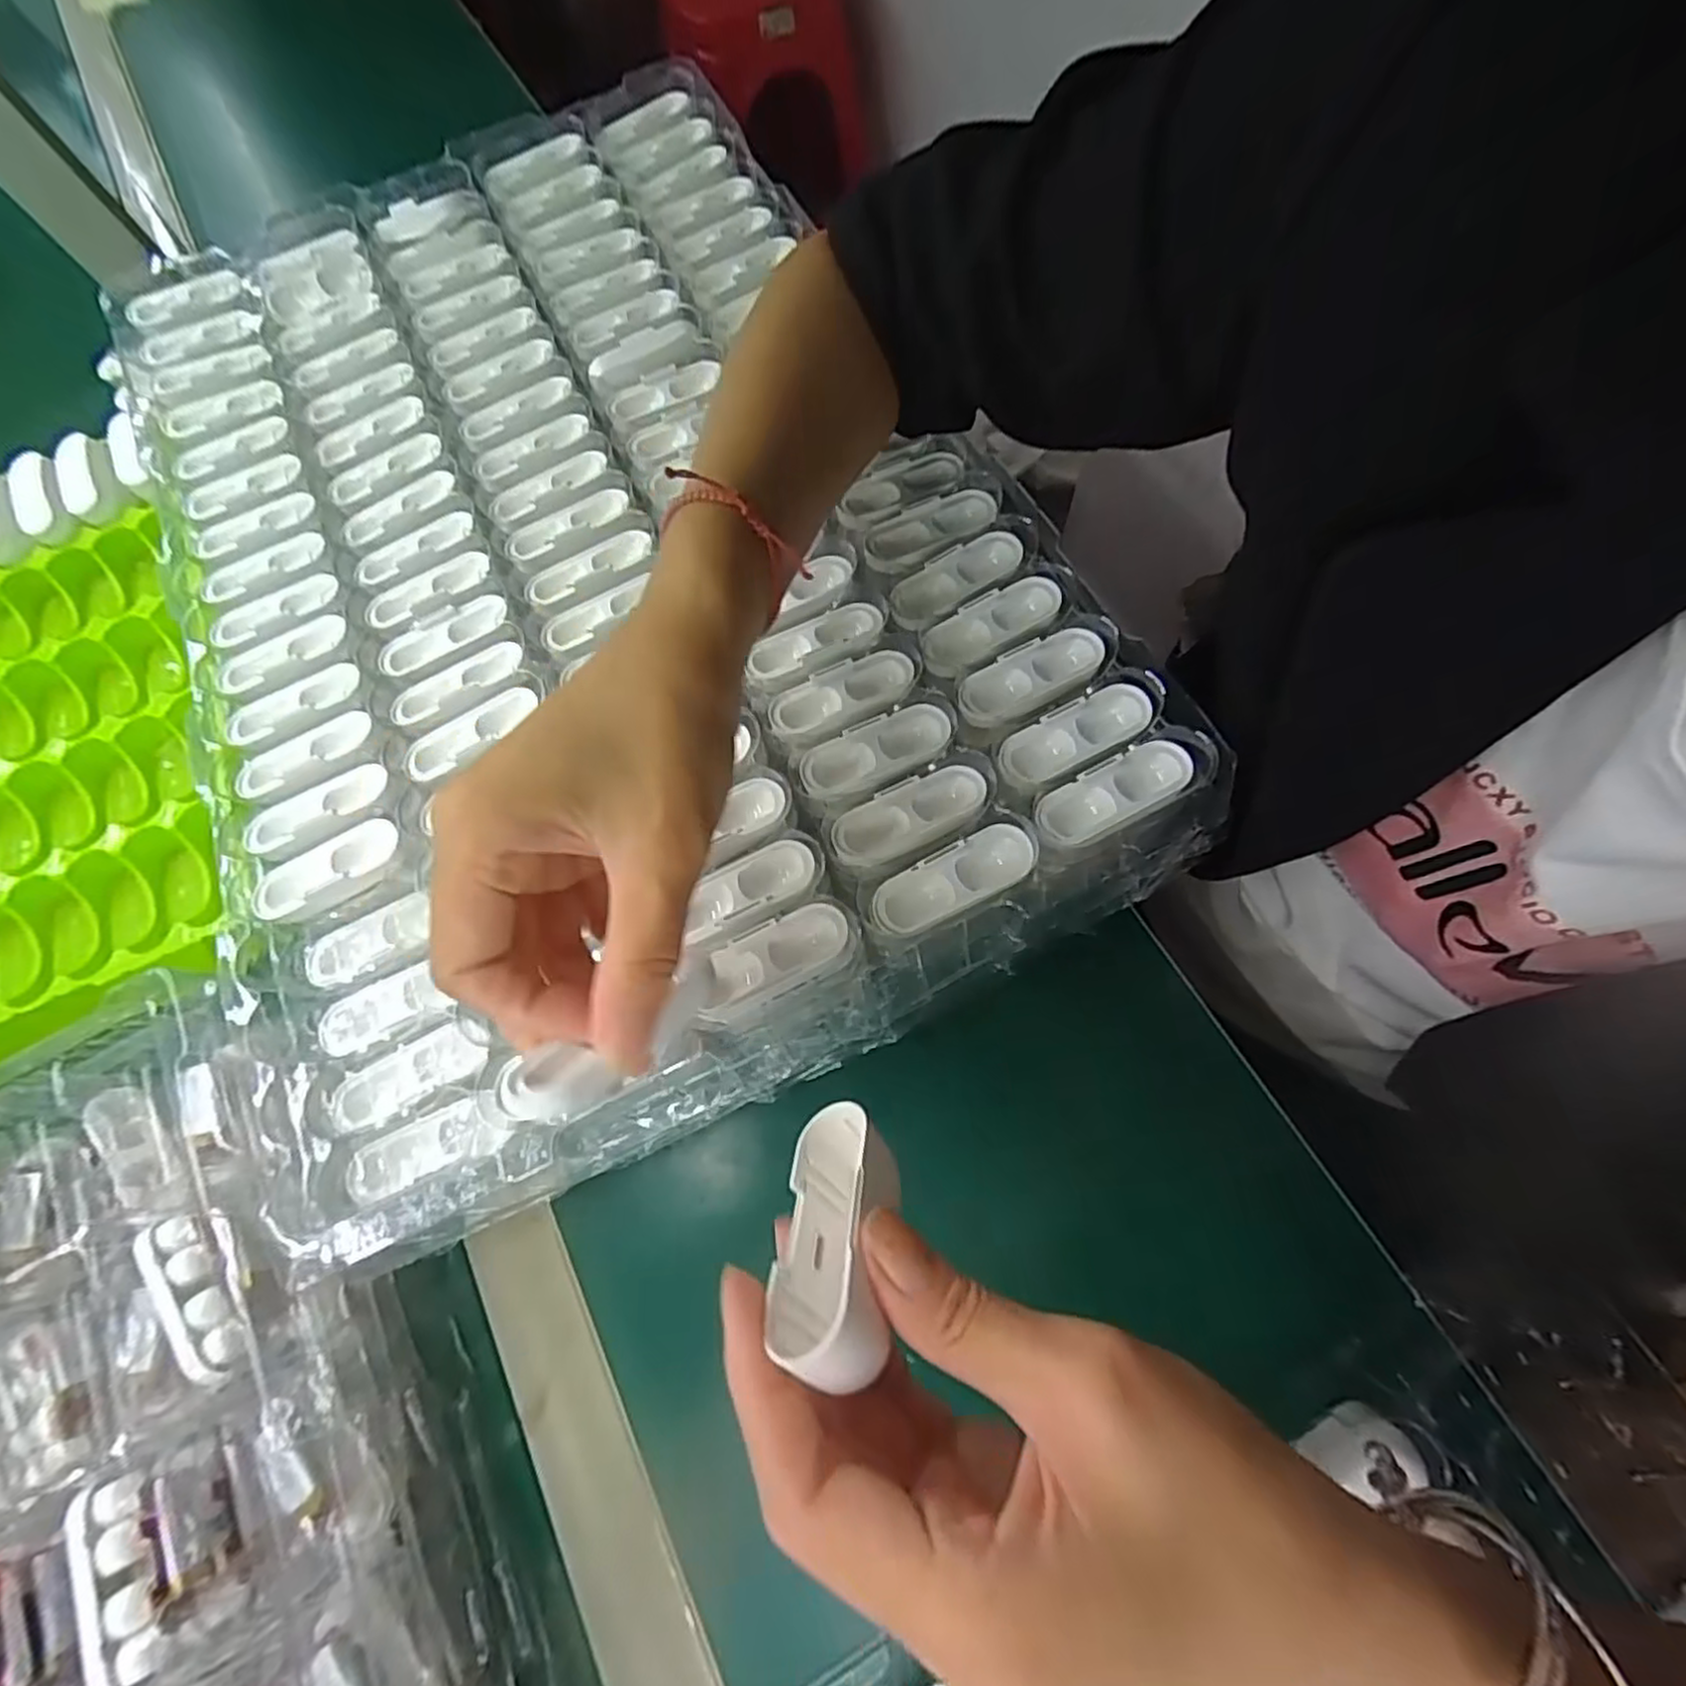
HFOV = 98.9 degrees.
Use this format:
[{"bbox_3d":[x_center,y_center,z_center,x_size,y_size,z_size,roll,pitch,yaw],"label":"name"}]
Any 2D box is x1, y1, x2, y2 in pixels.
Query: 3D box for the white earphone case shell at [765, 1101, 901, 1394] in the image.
[{"bbox_3d":[-0.001,0.101,0.186,0.029,0.067,0.024,4,113,3],"label":"white earphone case shell"}]

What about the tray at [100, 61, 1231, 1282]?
[{"bbox_3d":[-0.143,-0.167,0.358,0.390,0.042,0.576,-24,73,-5],"label":"tray"}]

